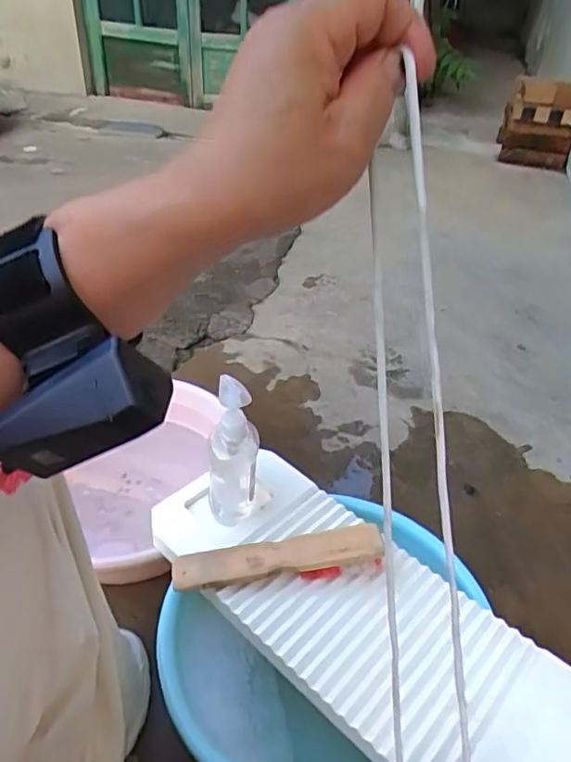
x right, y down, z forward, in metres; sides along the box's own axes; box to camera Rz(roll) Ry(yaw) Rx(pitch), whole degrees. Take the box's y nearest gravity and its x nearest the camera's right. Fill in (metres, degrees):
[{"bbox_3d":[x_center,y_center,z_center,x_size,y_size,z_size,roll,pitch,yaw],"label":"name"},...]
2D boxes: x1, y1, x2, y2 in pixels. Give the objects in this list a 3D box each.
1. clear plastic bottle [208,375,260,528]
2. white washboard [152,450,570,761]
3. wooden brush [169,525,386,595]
[{"bbox_3d":[-0.058,0.078,0.626,0.052,0.174,0.051,-3,38,-9],"label":"clear plastic bottle"},{"bbox_3d":[0.064,0.220,0.580,0.443,0.030,0.182,30,46,32],"label":"white washboard"},{"bbox_3d":[-0.009,0.183,0.595,0.208,0.048,0.038,-2,38,-8],"label":"wooden brush"}]

